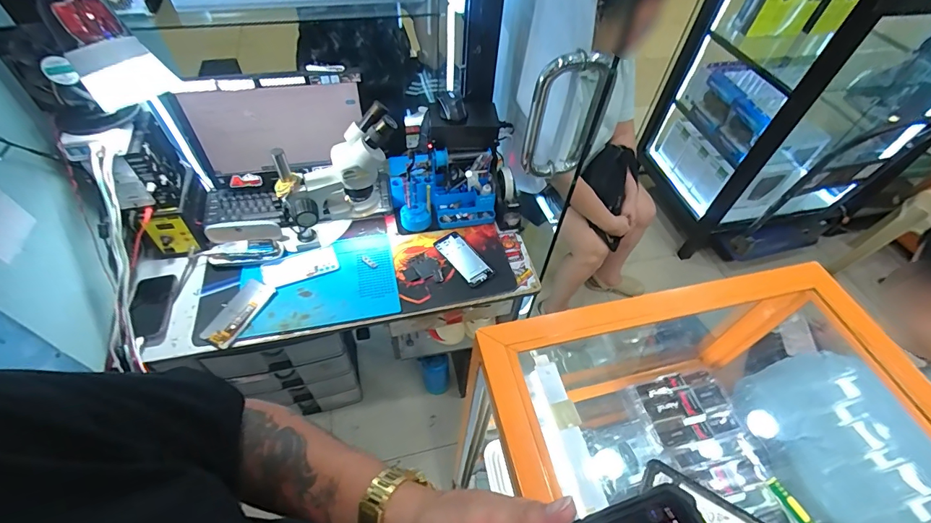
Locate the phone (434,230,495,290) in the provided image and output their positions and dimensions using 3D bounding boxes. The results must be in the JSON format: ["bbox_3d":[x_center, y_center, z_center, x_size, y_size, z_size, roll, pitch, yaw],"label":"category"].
[{"bbox_3d":[-0.003,-0.007,1.007,0.075,0.006,0.161,-31,60,-24],"label":"phone"}]

